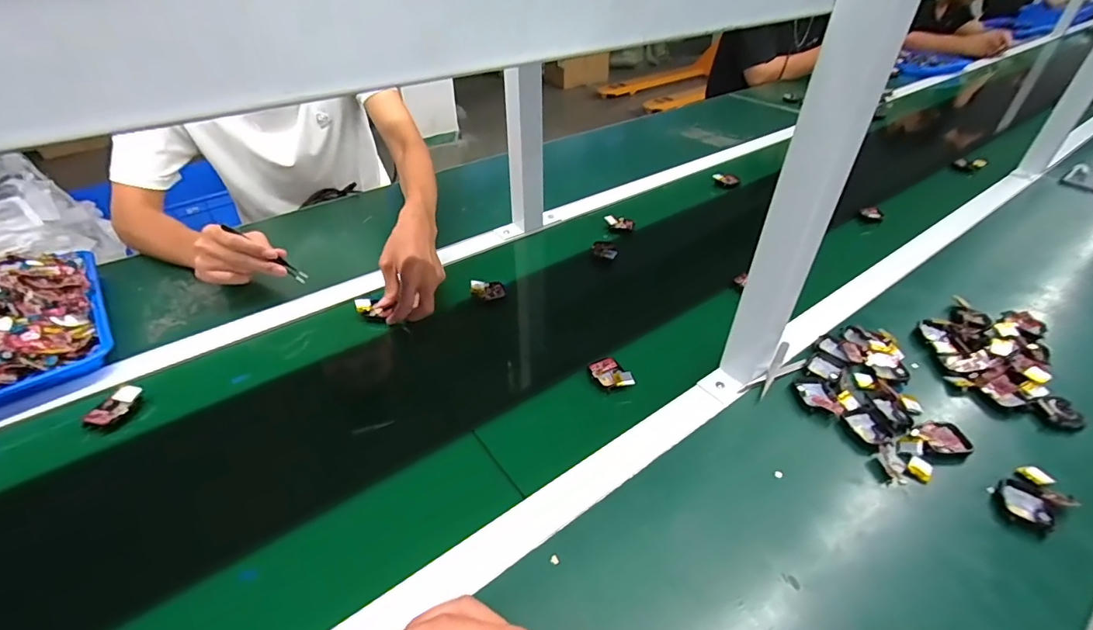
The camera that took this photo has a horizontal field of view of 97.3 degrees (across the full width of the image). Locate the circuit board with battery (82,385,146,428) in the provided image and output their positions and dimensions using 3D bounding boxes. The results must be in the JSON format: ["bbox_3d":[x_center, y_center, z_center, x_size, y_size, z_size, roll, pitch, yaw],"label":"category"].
[{"bbox_3d":[-0.466,0.099,0.520,0.026,0.017,0.055,9,41,12],"label":"circuit board with battery"}]

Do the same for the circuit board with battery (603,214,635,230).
[{"bbox_3d":[0.127,-0.162,0.843,0.052,0.018,0.020,10,41,13],"label":"circuit board with battery"}]

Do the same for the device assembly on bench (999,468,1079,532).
[{"bbox_3d":[0.446,0.167,0.440,0.070,0.013,0.043,-19,43,-20],"label":"device assembly on bench"}]

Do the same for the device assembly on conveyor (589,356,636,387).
[{"bbox_3d":[0.075,0.067,0.561,0.035,0.018,0.054,-15,42,-16],"label":"device assembly on conveyor"}]

